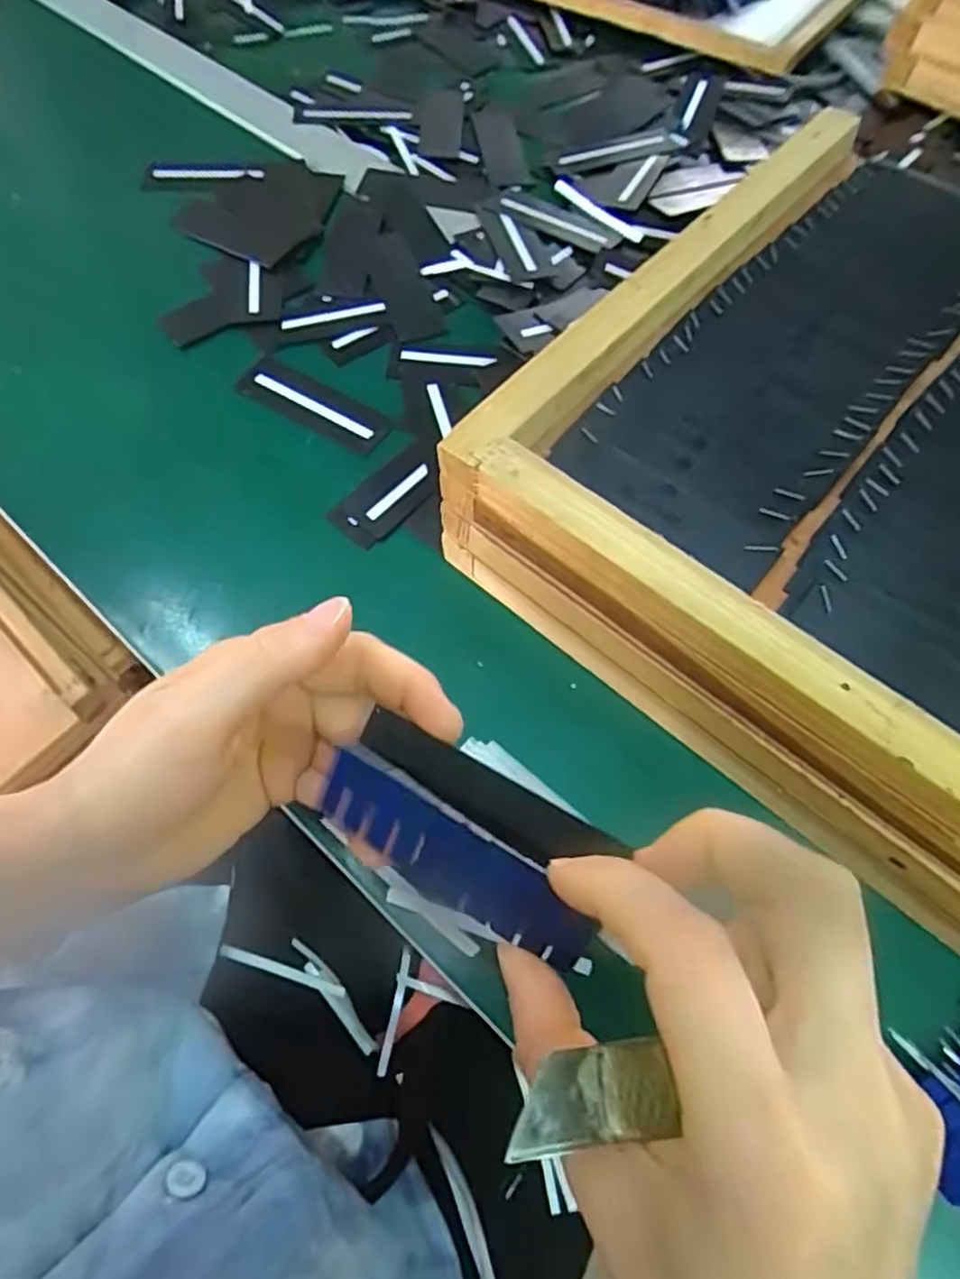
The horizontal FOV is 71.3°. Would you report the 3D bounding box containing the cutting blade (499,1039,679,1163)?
[{"bbox_3d":[0.022,0.096,0.138,0.038,0.004,0.016,0,61,-24],"label":"cutting blade"}]

